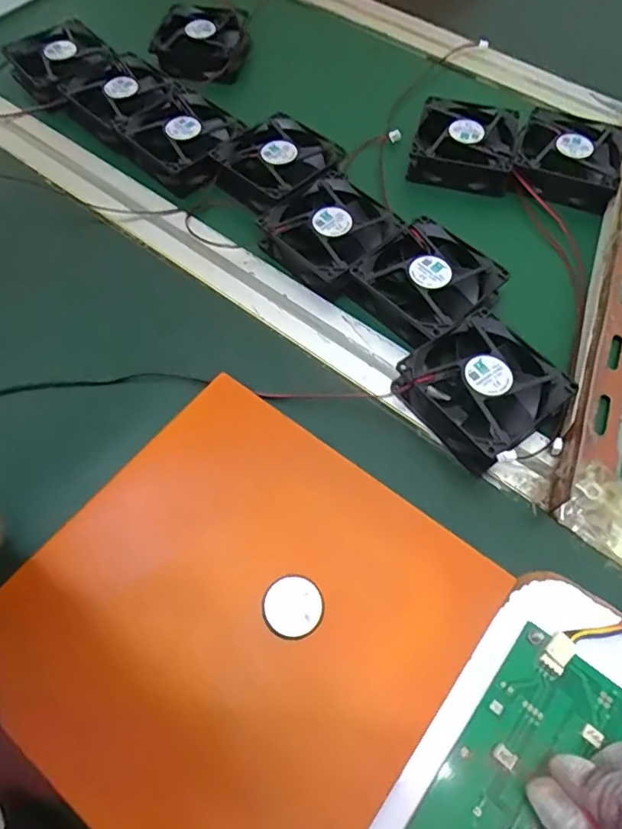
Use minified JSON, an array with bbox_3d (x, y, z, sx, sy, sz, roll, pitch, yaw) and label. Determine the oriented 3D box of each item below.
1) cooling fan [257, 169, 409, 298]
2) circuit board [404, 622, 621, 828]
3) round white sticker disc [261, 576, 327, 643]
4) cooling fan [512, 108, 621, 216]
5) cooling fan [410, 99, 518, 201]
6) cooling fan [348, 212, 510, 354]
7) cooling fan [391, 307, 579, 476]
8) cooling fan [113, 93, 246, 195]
[{"bbox_3d":[0.019,-0.135,0.406,0.085,0.025,0.079,-39,67,-21],"label":"cooling fan"},{"bbox_3d":[0.089,0.164,0.234,0.064,0.008,0.132,33,68,17],"label":"circuit board"},{"bbox_3d":[-0.009,0.095,0.270,0.029,0.004,0.029,-33,66,-16],"label":"round white sticker disc"},{"bbox_3d":[0.210,-0.210,0.446,0.079,0.024,0.089,18,63,10],"label":"cooling fan"},{"bbox_3d":[0.127,-0.224,0.454,0.081,0.024,0.079,11,62,6],"label":"cooling fan"},{"bbox_3d":[0.079,-0.090,0.379,0.081,0.026,0.079,-36,67,-17],"label":"cooling fan"},{"bbox_3d":[0.106,-0.017,0.339,0.081,0.026,0.079,-37,67,-18],"label":"cooling fan"},{"bbox_3d":[-0.103,-0.231,0.457,0.083,0.027,0.088,-40,67,-22],"label":"cooling fan"}]

